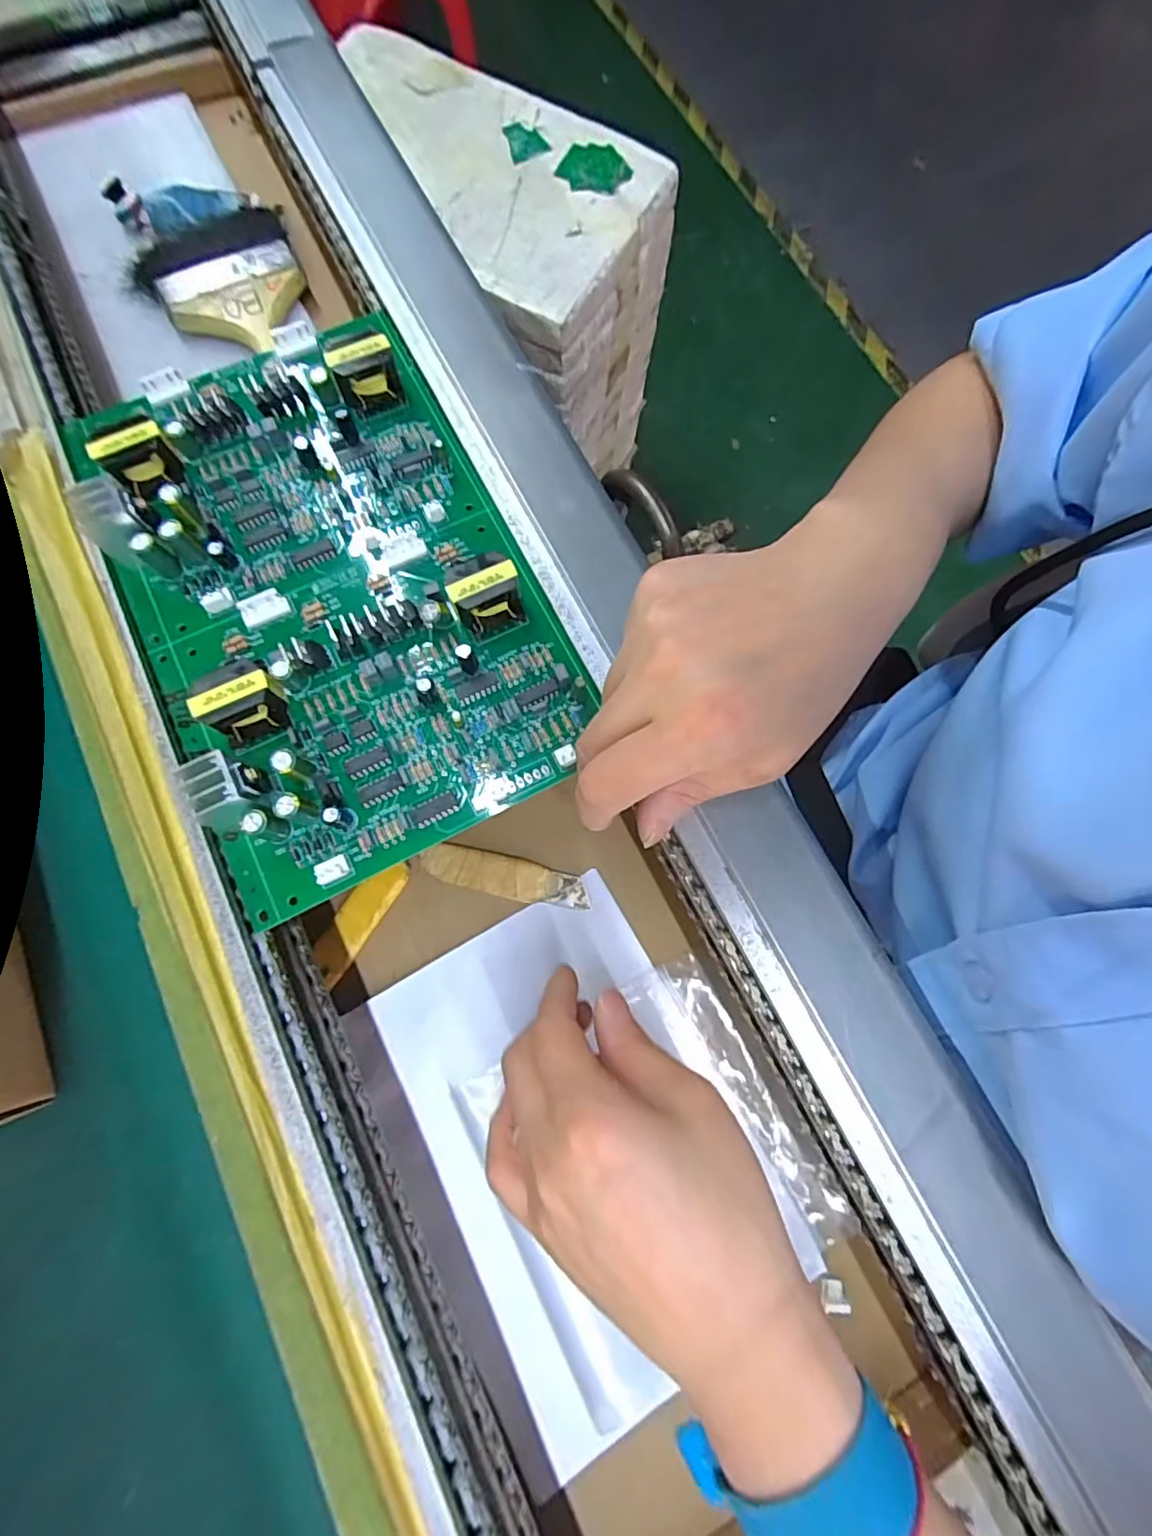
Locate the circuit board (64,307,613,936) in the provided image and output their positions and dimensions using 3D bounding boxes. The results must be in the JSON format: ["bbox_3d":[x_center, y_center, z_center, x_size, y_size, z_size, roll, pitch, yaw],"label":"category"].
[{"bbox_3d":[-0.112,-0.086,0.249,0.163,0.026,0.253,-27,77,-7],"label":"circuit board"}]

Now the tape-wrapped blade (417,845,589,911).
[{"bbox_3d":[-0.040,0.061,0.323,0.093,0.005,0.023,12,75,2],"label":"tape-wrapped blade"}]

